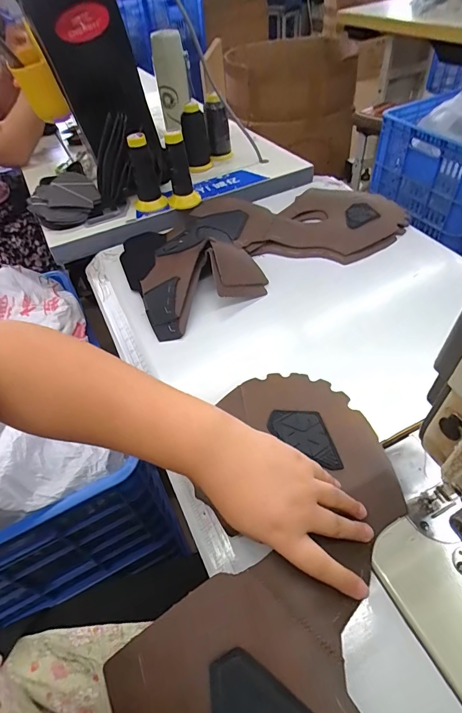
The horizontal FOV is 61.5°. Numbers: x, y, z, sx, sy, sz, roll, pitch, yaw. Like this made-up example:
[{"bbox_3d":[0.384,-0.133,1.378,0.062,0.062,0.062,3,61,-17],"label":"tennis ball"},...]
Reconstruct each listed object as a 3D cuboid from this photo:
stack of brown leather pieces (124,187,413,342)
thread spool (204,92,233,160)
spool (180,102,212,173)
[{"bbox_3d":[0.047,-0.203,0.641,0.451,0.050,0.242,-24,50,-15],"label":"stack of brown leather pieces"},{"bbox_3d":[-0.028,-0.489,0.835,0.048,0.117,0.055,-4,48,3],"label":"thread spool"},{"bbox_3d":[-0.073,-0.454,0.809,0.053,0.117,0.058,-8,48,-1],"label":"spool"}]

